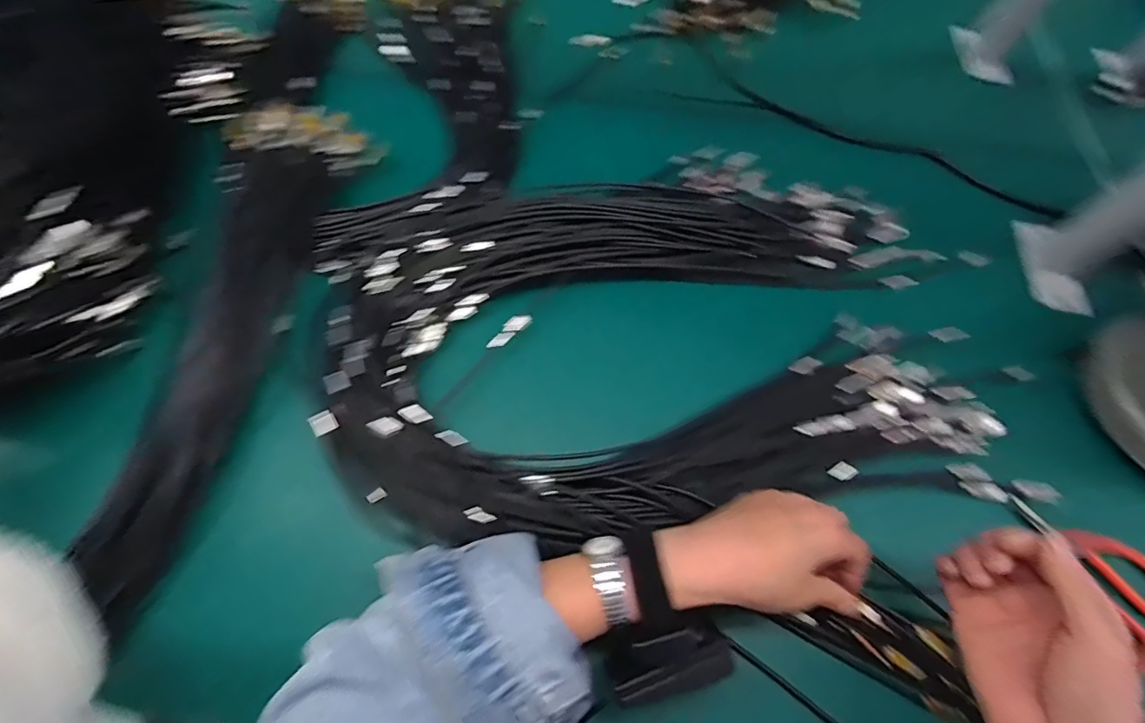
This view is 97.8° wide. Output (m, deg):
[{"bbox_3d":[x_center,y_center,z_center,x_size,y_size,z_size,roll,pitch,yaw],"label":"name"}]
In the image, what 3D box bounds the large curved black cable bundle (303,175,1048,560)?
[{"bbox_3d":[0.082,-0.068,0.440,0.564,0.055,0.420,-7,64,-5],"label":"large curved black cable bundle"}]

